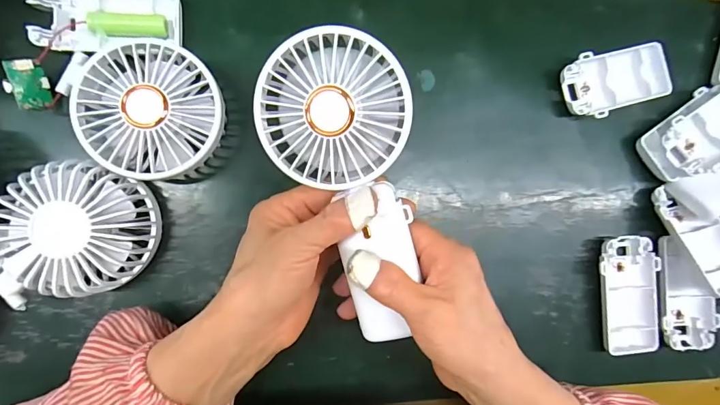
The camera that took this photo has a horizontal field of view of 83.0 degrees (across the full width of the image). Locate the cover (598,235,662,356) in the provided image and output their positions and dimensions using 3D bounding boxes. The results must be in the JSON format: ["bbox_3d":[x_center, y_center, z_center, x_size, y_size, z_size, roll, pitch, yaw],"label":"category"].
[{"bbox_3d":[0.217,0.075,0.331,0.048,0.017,0.092,-3,89,-9],"label":"cover"}]

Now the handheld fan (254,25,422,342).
[{"bbox_3d":[-0.002,-0.008,0.242,0.081,0.033,0.177,-14,102,7],"label":"handheld fan"}]

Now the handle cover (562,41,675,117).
[{"bbox_3d":[0.209,-0.100,0.336,0.094,0.017,0.048,-15,91,-9],"label":"handle cover"}]

